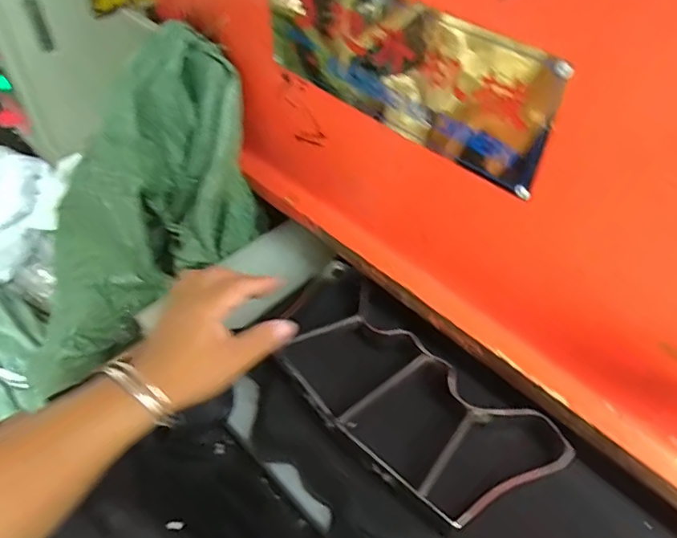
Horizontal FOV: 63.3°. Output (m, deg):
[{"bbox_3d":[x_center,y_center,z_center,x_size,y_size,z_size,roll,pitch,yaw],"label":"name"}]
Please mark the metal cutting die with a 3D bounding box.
[{"bbox_3d":[0.052,0.109,0.499,0.131,0.041,0.287,-35,59,-27],"label":"metal cutting die"}]

